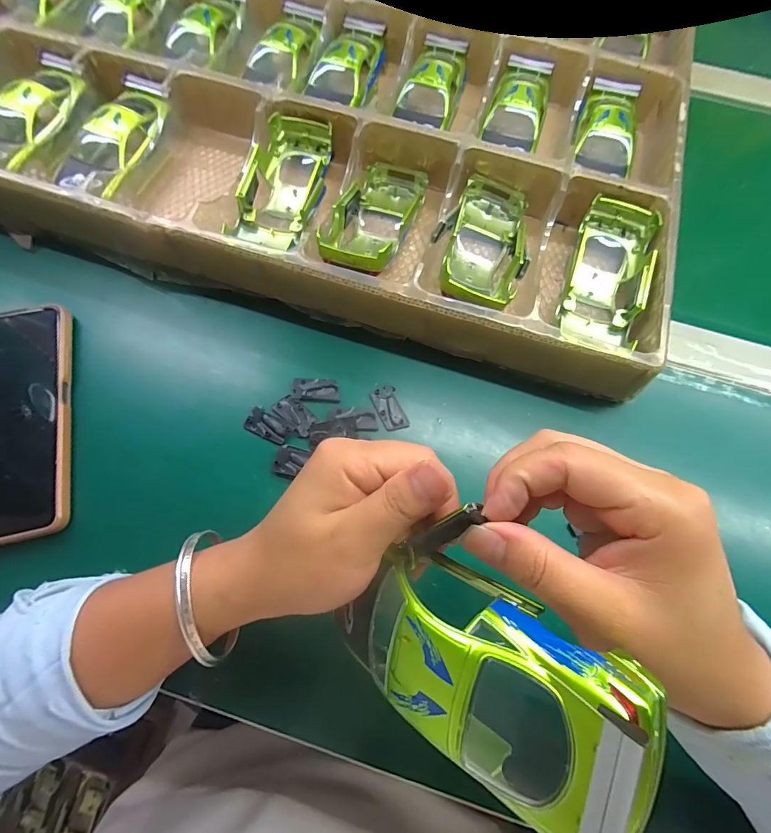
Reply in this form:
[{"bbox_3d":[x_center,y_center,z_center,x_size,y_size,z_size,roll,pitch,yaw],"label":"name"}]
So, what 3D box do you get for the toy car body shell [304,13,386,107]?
[{"bbox_3d":[-0.033,-0.325,0.385,0.055,0.037,0.105,20,71,5],"label":"toy car body shell"}]

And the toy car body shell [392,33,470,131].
[{"bbox_3d":[0.043,-0.300,0.375,0.051,0.036,0.103,14,70,3],"label":"toy car body shell"}]

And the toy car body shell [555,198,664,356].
[{"bbox_3d":[0.162,-0.100,0.305,0.052,0.039,0.127,20,71,5],"label":"toy car body shell"}]

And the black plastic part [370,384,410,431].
[{"bbox_3d":[0.003,-0.006,0.290,0.018,0.004,0.033,-20,72,-9],"label":"black plastic part"}]

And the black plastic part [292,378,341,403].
[{"bbox_3d":[-0.049,-0.019,0.291,0.033,0.004,0.017,3,70,-1],"label":"black plastic part"}]

